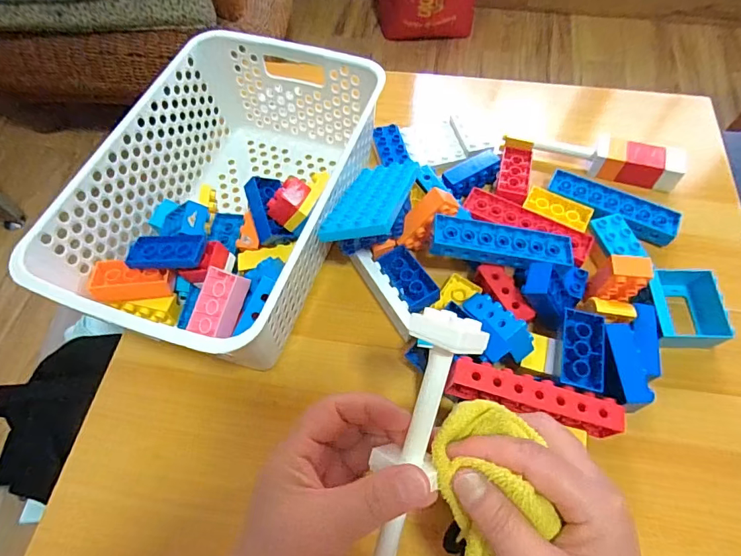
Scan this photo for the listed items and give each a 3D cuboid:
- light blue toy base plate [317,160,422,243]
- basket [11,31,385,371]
[{"bbox_3d":[0.003,-0.076,0.418,0.063,0.010,0.127,-3,36,22],"label":"light blue toy base plate"},{"bbox_3d":[-0.126,-0.076,0.425,0.203,0.116,0.304,16,64,10],"label":"basket"}]

